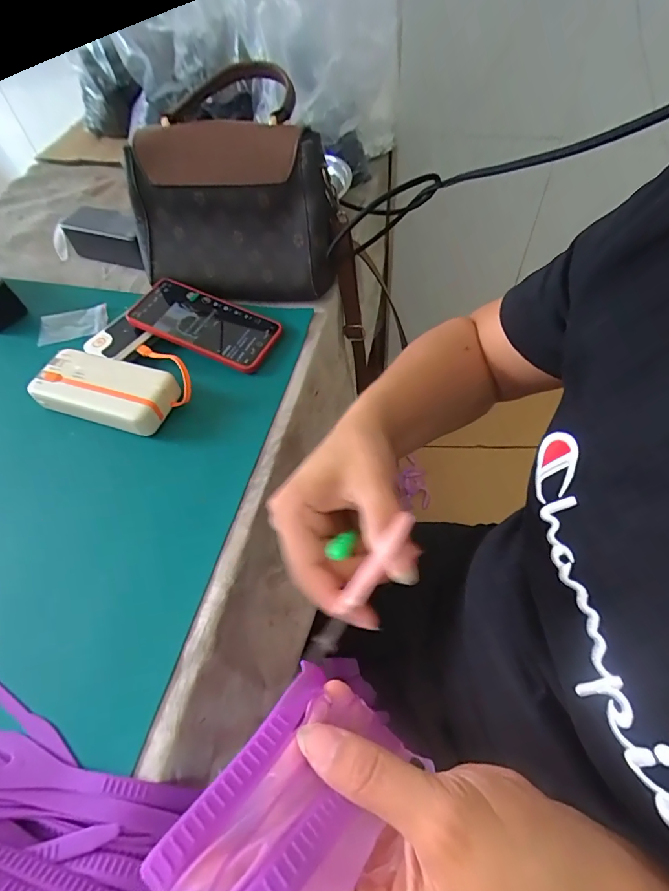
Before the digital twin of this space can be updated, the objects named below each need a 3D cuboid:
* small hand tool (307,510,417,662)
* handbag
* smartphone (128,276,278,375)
[{"bbox_3d":[0.014,0.069,0.221,0.010,0.011,0.084,33,85,23],"label":"small hand tool"},{"bbox_3d":[-0.108,-0.262,0.481,0.214,0.181,0.101,4,56,7],"label":"handbag"},{"bbox_3d":[-0.144,-0.137,0.493,0.157,0.010,0.076,25,66,7],"label":"smartphone"}]

